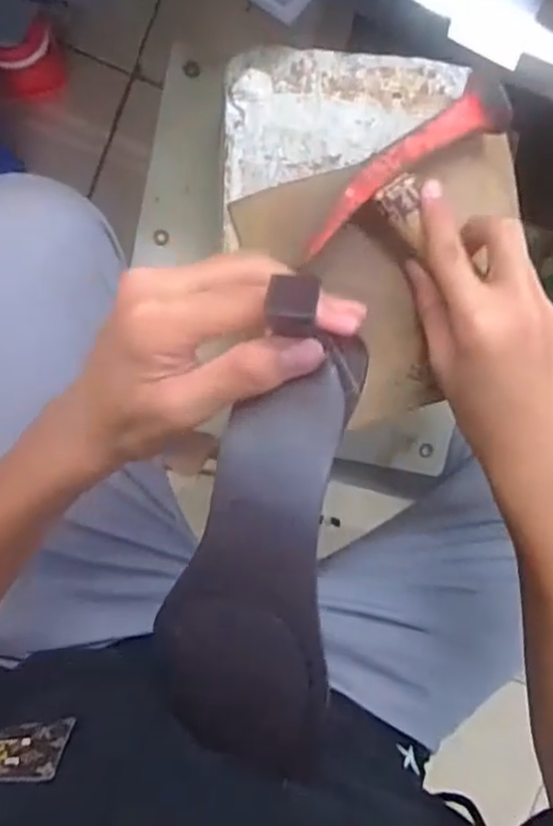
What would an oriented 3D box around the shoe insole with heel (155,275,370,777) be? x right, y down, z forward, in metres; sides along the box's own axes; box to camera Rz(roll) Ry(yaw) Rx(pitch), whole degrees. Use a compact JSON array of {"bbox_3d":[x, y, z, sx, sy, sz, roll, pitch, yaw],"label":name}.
[{"bbox_3d":[-0.003,0.049,0.285,0.067,0.042,0.196,10,100,-8],"label":"shoe insole with heel"}]

